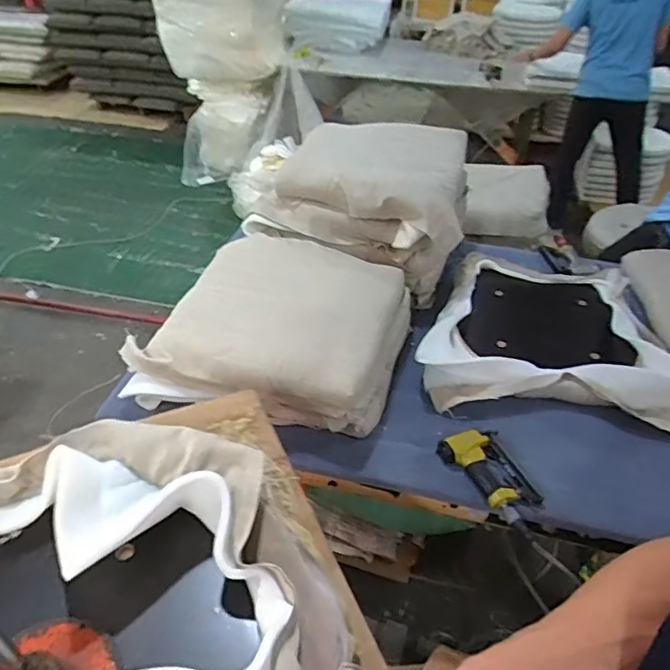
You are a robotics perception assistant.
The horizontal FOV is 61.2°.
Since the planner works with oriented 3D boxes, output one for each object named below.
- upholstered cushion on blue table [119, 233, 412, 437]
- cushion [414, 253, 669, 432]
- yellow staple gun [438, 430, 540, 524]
[{"bbox_3d":[-0.124,-0.028,1.309,0.536,0.202,0.505,11,41,12],"label":"upholstered cushion on blue table"},{"bbox_3d":[0.523,-0.030,1.433,0.607,0.114,0.578,6,40,5],"label":"cushion"},{"bbox_3d":[0.314,0.274,1.147,0.123,0.048,0.201,-19,44,-22],"label":"yellow staple gun"}]

